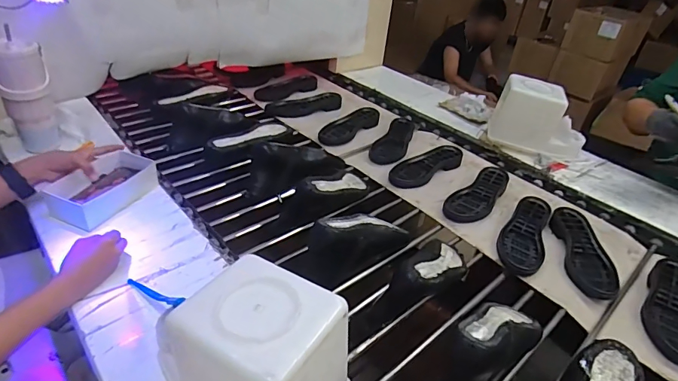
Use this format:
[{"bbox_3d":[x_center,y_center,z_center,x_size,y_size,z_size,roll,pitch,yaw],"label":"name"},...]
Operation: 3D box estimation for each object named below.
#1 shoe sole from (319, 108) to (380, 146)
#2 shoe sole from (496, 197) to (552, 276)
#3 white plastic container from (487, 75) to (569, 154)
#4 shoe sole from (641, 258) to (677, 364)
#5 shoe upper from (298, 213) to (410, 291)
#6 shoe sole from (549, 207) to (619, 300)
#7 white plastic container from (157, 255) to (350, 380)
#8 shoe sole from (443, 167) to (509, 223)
[{"bbox_3d":[0.036,-0.198,1.283,0.081,0.029,0.242,24,36,28],"label":"shoe sole"},{"bbox_3d":[0.402,0.092,0.913,0.090,0.030,0.252,20,35,24],"label":"shoe sole"},{"bbox_3d":[0.532,-0.215,1.207,0.176,0.170,0.093,13,33,14],"label":"white plastic container"},{"bbox_3d":[0.605,0.207,0.771,0.086,0.034,0.247,18,34,21],"label":"shoe sole"},{"bbox_3d":[0.030,0.094,0.784,0.235,0.114,0.087,-19,39,-33],"label":"shoe upper"},{"bbox_3d":[0.505,0.122,0.886,0.092,0.027,0.239,8,32,5],"label":"shoe sole"},{"bbox_3d":[-0.081,0.186,0.468,0.155,0.152,0.129,22,36,26],"label":"white plastic container"},{"bbox_3d":[0.338,0.009,1.022,0.088,0.025,0.241,28,38,33],"label":"shoe sole"}]

